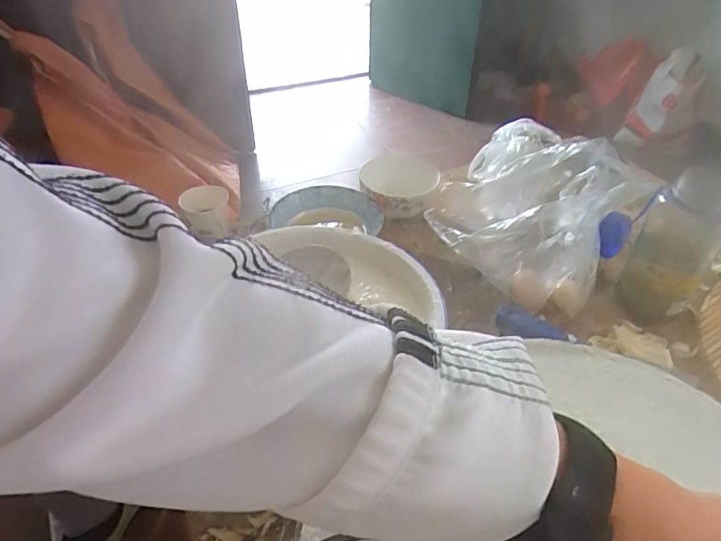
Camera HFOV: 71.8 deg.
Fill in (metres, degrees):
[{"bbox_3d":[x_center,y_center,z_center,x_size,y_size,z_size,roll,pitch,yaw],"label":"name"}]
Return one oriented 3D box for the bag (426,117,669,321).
[{"bbox_3d":[0.231,-0.089,0.726,0.270,0.161,0.204,28,46,28],"label":"bag"}]

